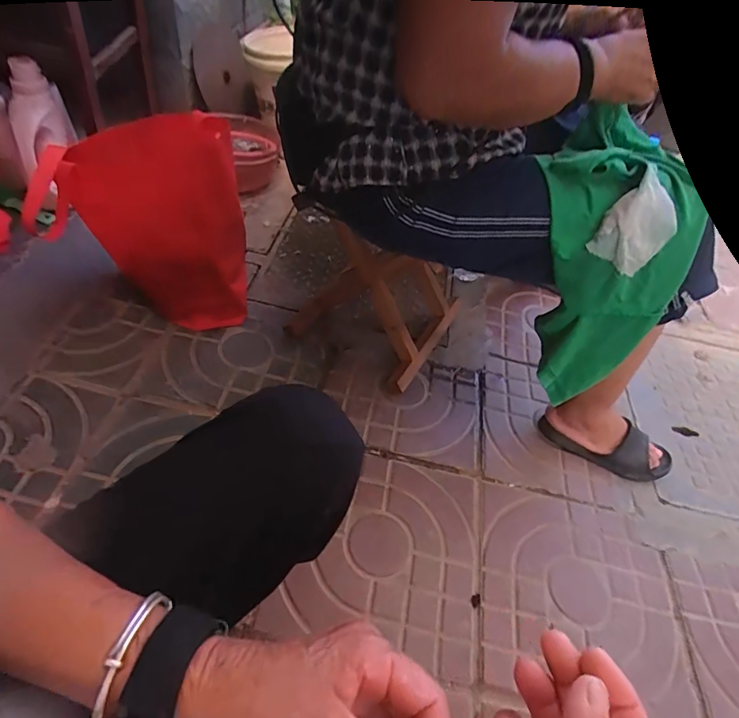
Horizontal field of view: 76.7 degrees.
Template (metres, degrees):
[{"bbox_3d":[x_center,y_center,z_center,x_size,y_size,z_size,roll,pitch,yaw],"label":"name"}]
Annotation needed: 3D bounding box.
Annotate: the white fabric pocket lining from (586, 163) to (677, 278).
[{"bbox_3d":[0.329,-0.159,0.563,0.079,0.108,0.023,32,22,-5],"label":"white fabric pocket lining"}]

